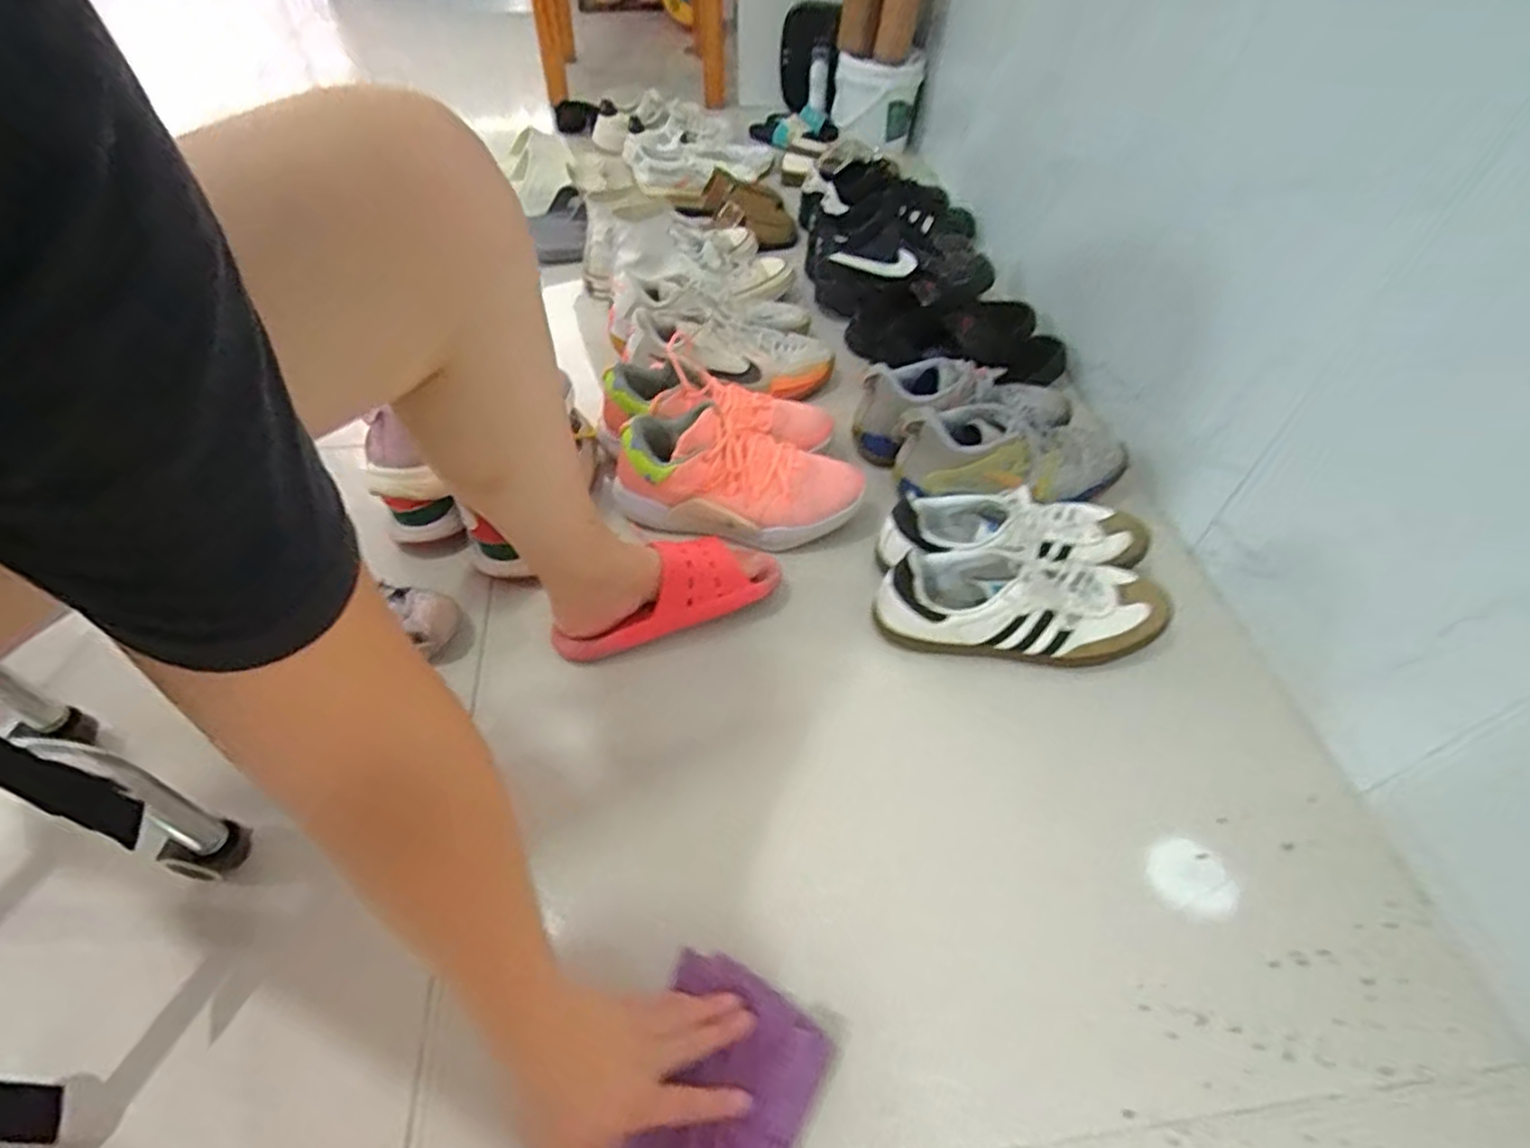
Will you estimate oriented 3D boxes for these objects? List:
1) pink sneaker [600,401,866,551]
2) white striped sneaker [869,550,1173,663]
[{"bbox_3d":[-0.035,-0.115,0.841,0.294,0.106,0.119,5,51,3],"label":"pink sneaker"},{"bbox_3d":[0.269,0.032,0.751,0.302,0.090,0.107,1,51,-1],"label":"white striped sneaker"}]

